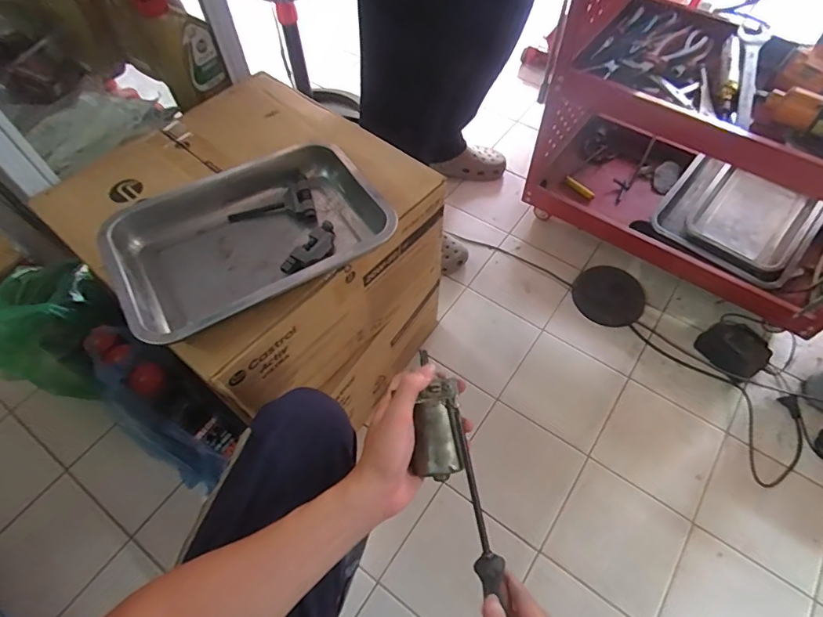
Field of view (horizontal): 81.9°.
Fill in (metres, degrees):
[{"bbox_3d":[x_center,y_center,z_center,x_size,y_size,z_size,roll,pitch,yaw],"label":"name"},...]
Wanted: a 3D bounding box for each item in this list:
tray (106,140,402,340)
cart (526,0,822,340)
[{"bbox_3d":[-0.192,-0.088,0.581,0.313,0.057,0.209,-32,62,-17],"label":"tray"},{"bbox_3d":[0.611,-0.361,0.878,0.685,0.729,0.389,34,65,21],"label":"cart"}]

